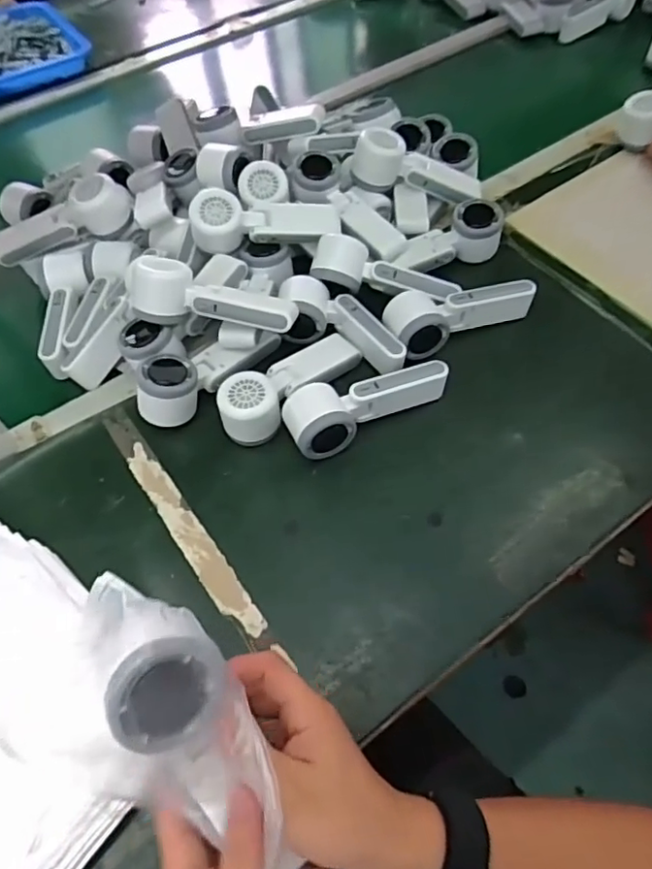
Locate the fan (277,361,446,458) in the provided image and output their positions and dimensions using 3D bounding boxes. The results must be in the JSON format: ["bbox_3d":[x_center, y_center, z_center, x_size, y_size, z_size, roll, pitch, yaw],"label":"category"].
[{"bbox_3d":[0.039,-0.035,0.576,0.165,0.043,0.064,-26,60,-13],"label":"fan"}]

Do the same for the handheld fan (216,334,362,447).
[{"bbox_3d":[-0.035,-0.055,0.592,0.166,0.050,0.060,-37,63,-19],"label":"handheld fan"}]

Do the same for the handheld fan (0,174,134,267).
[{"bbox_3d":[-0.315,-0.253,0.698,0.175,0.060,0.052,-18,57,11],"label":"handheld fan"}]

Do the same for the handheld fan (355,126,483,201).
[{"bbox_3d":[0.114,-0.318,0.707,0.163,0.056,0.054,13,58,-9],"label":"handheld fan"}]

